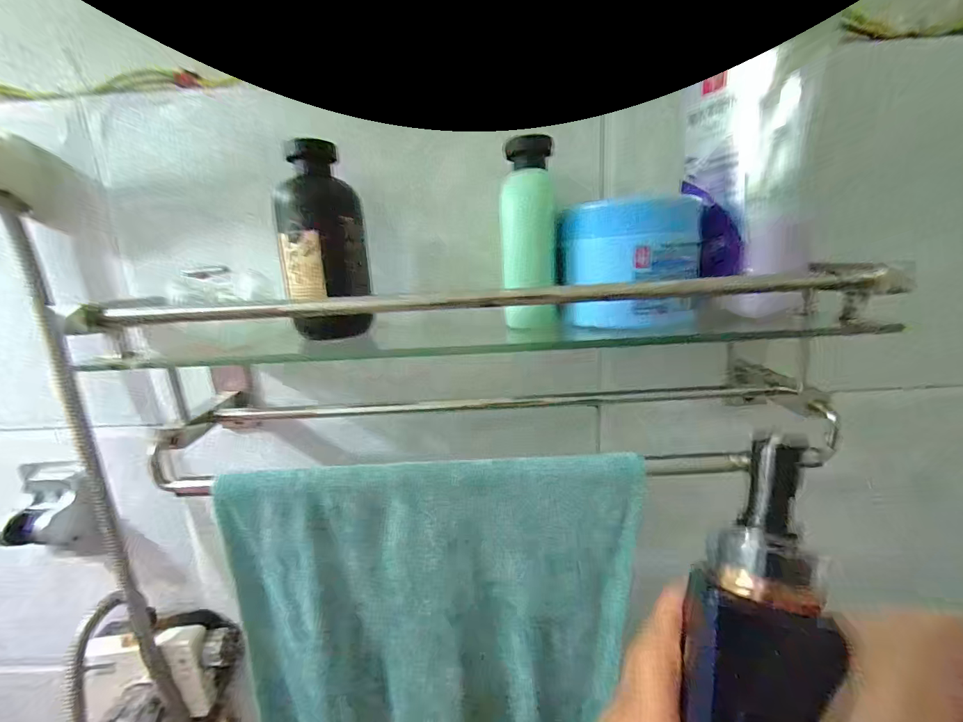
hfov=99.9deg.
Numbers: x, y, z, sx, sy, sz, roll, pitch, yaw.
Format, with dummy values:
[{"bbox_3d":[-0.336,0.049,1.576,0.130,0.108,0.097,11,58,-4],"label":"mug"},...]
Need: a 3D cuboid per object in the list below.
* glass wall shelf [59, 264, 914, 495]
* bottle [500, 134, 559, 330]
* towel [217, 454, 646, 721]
[{"bbox_3d":[-0.001,0.003,0.326,0.508,0.125,0.133,-3,12,5],"label":"glass wall shelf"},{"bbox_3d":[0.037,-0.097,0.310,0.039,0.139,0.032,-2,13,10],"label":"bottle"},{"bbox_3d":[-0.030,0.258,0.341,0.307,0.369,0.022,-3,12,2],"label":"towel"}]

